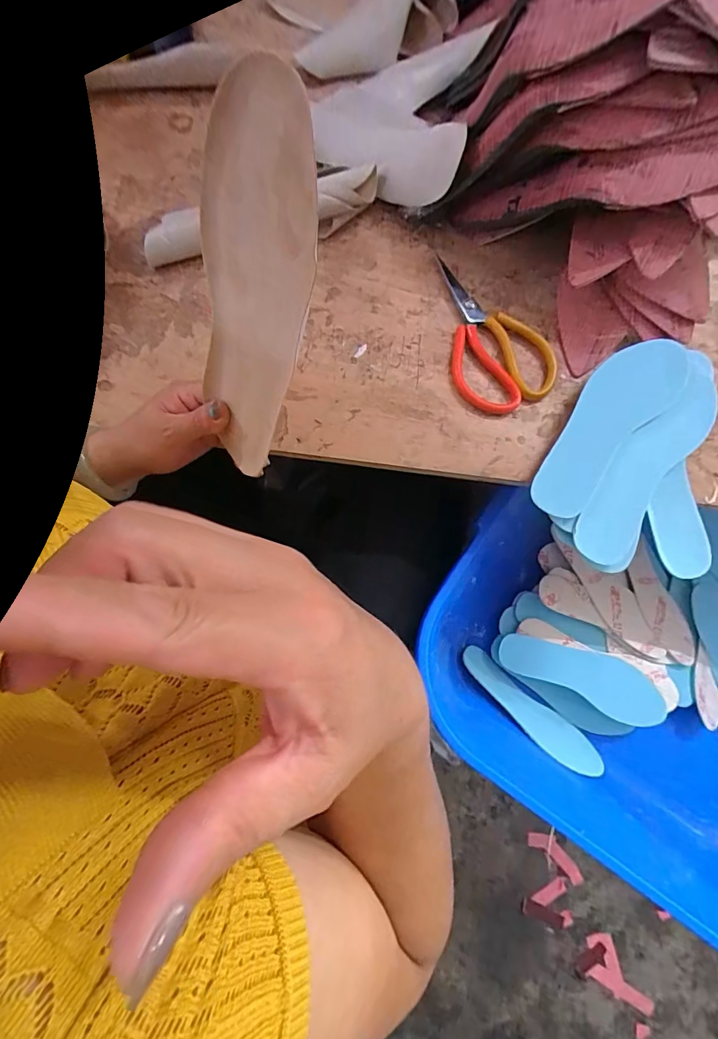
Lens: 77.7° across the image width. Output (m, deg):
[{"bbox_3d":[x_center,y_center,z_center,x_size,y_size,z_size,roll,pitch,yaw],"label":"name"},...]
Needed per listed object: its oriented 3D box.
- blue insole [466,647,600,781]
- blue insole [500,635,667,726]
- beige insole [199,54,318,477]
[{"bbox_3d":[0.227,0.257,0.596,0.213,0.012,0.061,37,50,10],"label":"blue insole"},{"bbox_3d":[0.299,0.209,0.599,0.214,0.023,0.071,20,76,3],"label":"blue insole"},{"bbox_3d":[-0.070,-0.122,0.280,0.008,0.240,0.092,-33,71,-34],"label":"beige insole"}]

